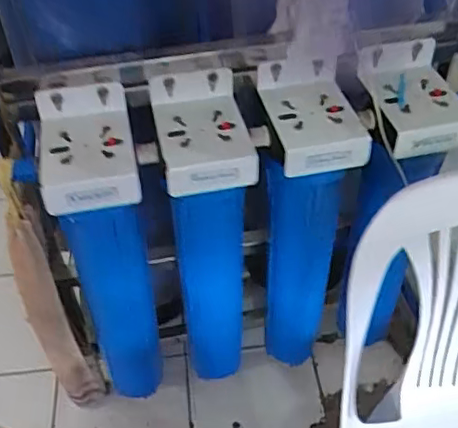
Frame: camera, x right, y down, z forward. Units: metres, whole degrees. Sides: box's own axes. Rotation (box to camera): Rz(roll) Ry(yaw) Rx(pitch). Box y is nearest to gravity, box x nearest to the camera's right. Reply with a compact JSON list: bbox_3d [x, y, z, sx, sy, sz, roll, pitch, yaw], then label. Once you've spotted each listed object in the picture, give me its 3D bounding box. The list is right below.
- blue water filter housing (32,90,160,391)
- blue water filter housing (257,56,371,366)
[{"bbox_3d":[-0.176,0.082,0.913,0.113,0.565,0.150,-8,47,-6],"label":"blue water filter housing"},{"bbox_3d":[0.113,0.037,0.947,0.119,0.582,0.127,-7,47,-5],"label":"blue water filter housing"}]

